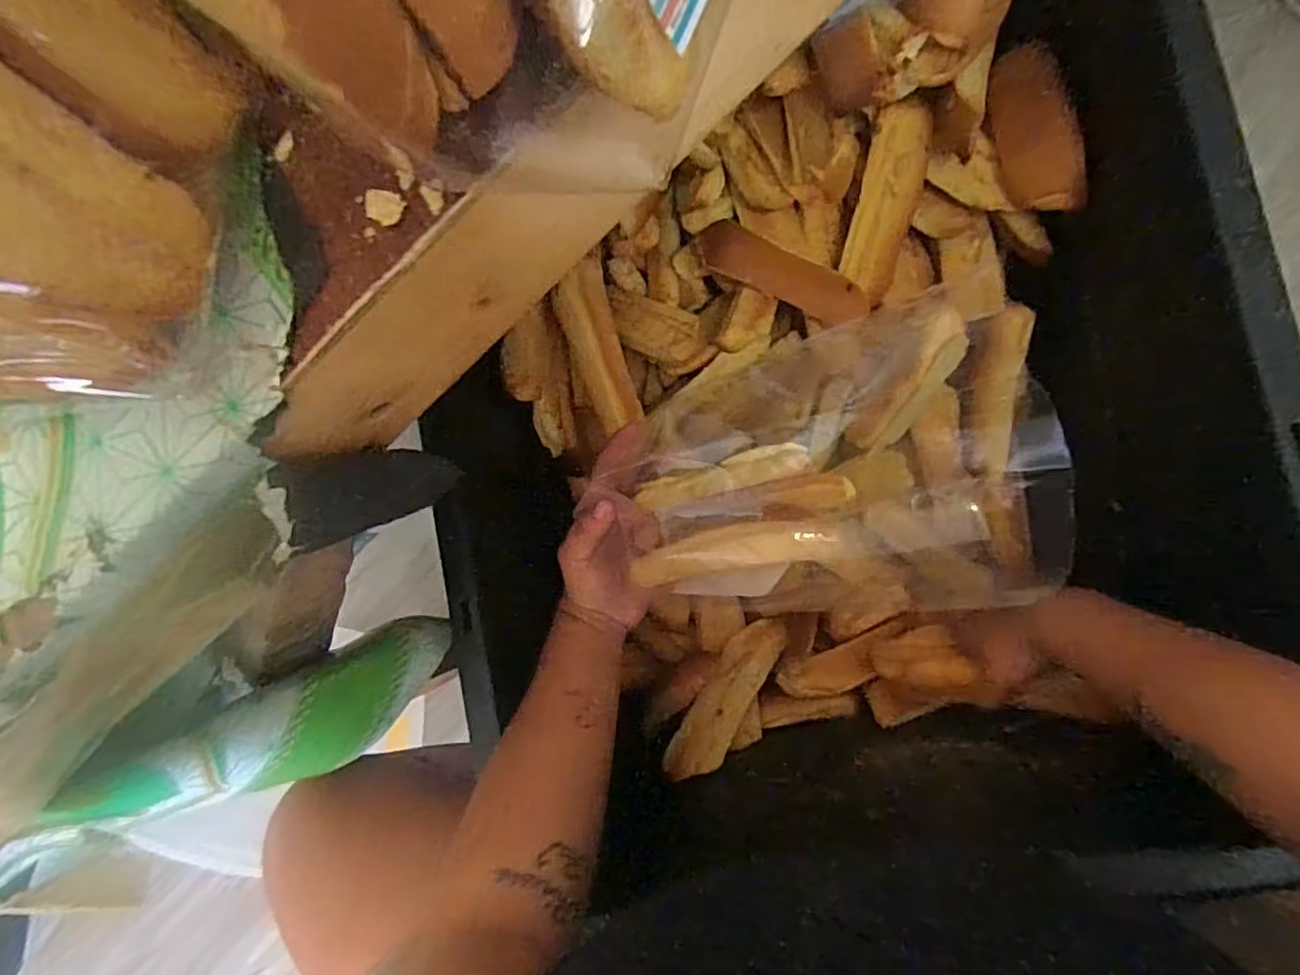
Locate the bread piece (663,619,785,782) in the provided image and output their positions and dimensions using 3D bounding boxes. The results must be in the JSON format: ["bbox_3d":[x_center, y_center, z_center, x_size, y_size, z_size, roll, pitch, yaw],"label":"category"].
[{"bbox_3d":[0.063,0.172,0.544,0.043,0.015,0.143,33,81,7],"label":"bread piece"}]

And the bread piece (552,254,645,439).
[{"bbox_3d":[-0.041,-0.109,0.527,0.038,0.029,0.126,-15,102,9],"label":"bread piece"}]

